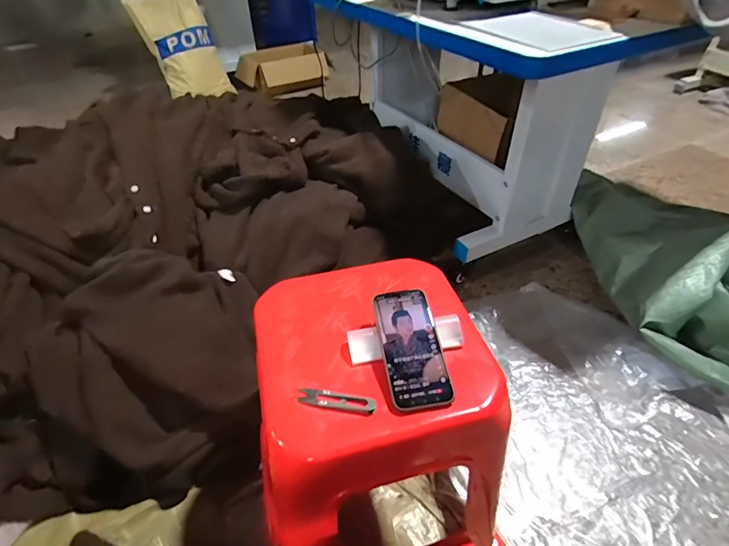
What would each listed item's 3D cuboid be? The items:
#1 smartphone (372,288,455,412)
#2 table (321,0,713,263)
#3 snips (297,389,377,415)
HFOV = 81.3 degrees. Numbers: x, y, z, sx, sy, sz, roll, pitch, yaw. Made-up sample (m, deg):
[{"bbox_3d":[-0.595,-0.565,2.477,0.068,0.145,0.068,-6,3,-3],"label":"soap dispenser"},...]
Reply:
[{"bbox_3d":[0.059,0.092,0.540,0.074,0.010,0.157,-7,57,-7],"label":"smartphone"},{"bbox_3d":[0.308,-0.512,1.384,0.526,0.639,0.910,-21,45,-21],"label":"table"},{"bbox_3d":[-0.032,0.152,0.507,0.093,0.007,0.024,8,42,10],"label":"snips"}]

